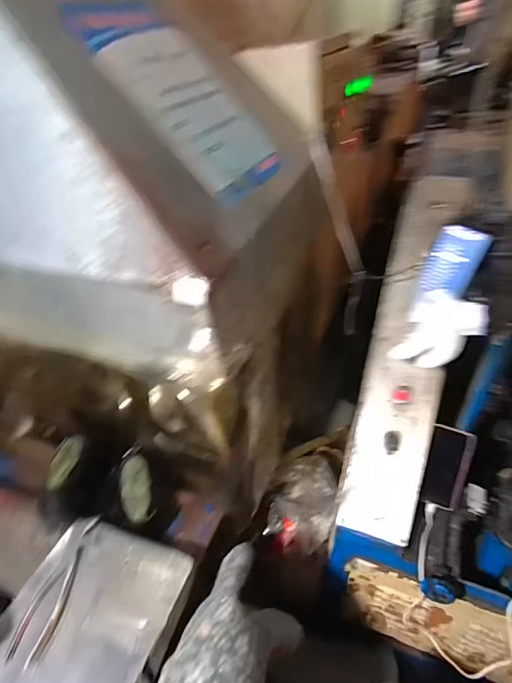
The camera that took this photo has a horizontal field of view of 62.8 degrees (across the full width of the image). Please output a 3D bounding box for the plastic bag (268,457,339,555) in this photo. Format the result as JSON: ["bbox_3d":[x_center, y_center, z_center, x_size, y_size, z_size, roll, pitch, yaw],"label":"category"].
[{"bbox_3d":[0.116,0.410,1.038,0.162,0.130,0.197,0,39,5],"label":"plastic bag"}]

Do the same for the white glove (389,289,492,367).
[{"bbox_3d":[0.280,-0.016,0.658,0.117,0.111,0.067,0,39,4],"label":"white glove"}]

